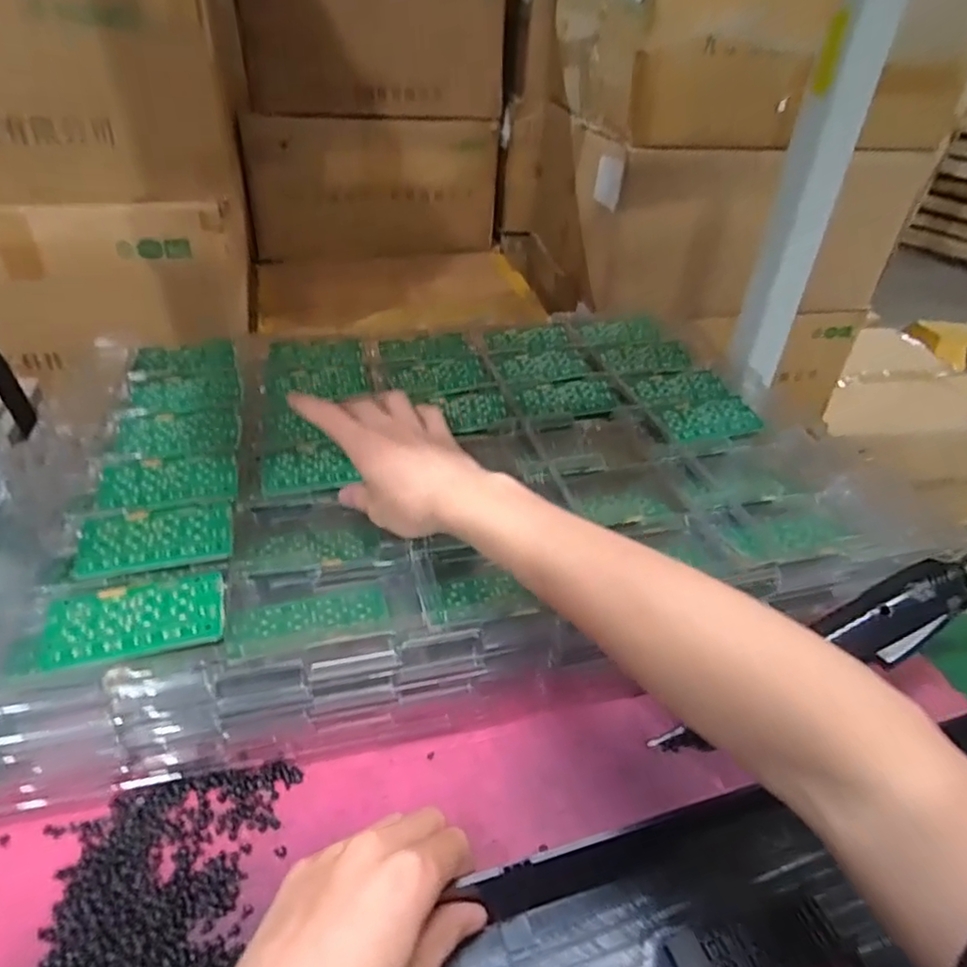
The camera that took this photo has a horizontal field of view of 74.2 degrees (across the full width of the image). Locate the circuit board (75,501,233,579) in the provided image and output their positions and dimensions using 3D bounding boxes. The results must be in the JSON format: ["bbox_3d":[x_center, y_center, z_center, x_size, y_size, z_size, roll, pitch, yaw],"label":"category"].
[{"bbox_3d":[-0.218,0.037,0.427,0.094,0.010,0.050,-6,39,-12],"label":"circuit board"}]

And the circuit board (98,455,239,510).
[{"bbox_3d":[-0.235,-0.002,0.480,0.094,0.004,0.047,-4,50,-8],"label":"circuit board"}]

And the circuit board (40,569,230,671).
[{"bbox_3d":[-0.202,0.079,0.373,0.095,0.009,0.049,-6,39,-12],"label":"circuit board"}]

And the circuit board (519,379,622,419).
[{"bbox_3d":[0.081,-0.082,0.611,0.089,0.004,0.053,-7,44,-10],"label":"circuit board"}]

